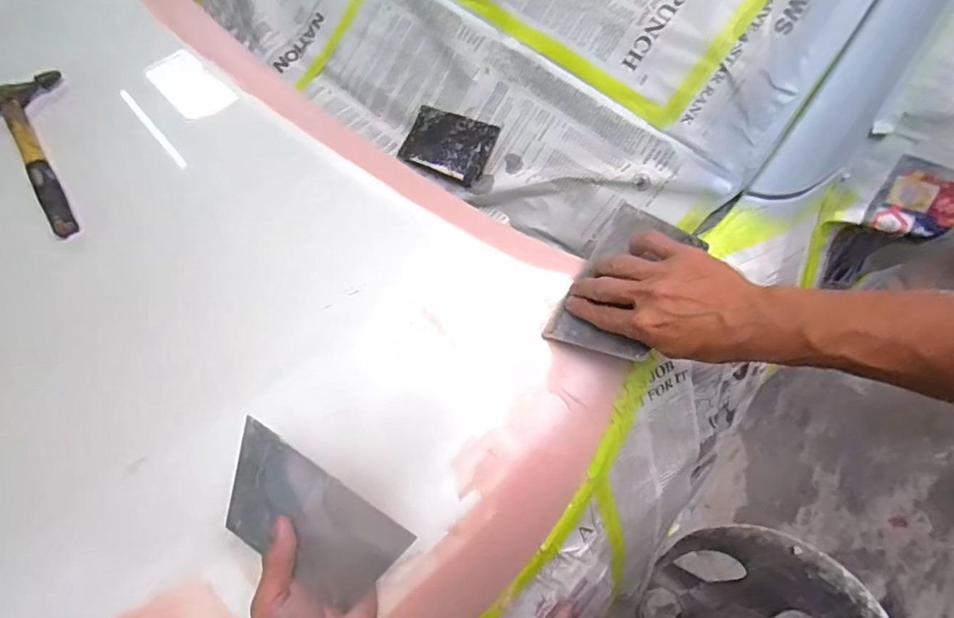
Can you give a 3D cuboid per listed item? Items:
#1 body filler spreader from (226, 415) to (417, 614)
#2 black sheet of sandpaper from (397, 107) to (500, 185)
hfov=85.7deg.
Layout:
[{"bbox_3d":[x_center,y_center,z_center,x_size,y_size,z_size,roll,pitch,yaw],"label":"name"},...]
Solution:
[{"bbox_3d":[-0.123,0.155,0.373,0.137,0.006,0.092,30,108,11],"label":"body filler spreader"},{"bbox_3d":[-0.037,-0.197,0.619,0.117,0.012,0.076,23,88,24],"label":"black sheet of sandpaper"}]

